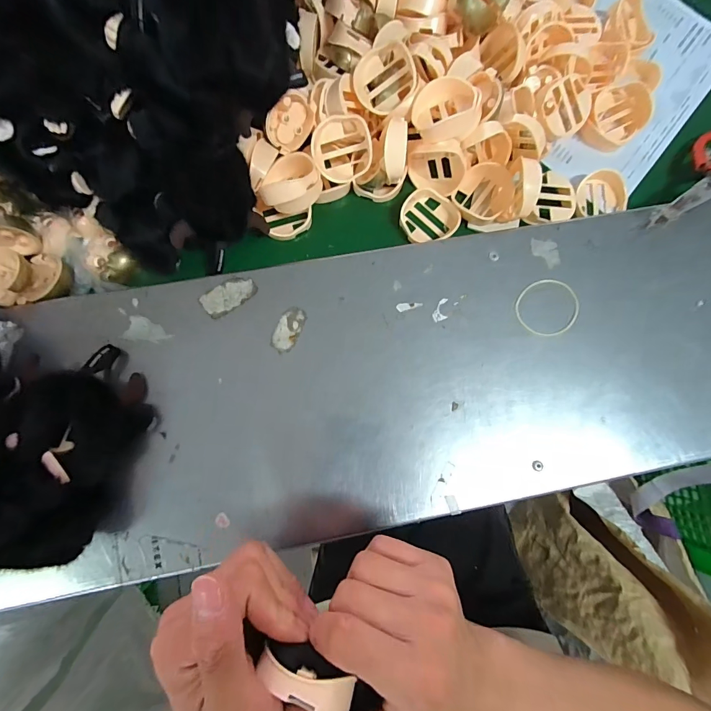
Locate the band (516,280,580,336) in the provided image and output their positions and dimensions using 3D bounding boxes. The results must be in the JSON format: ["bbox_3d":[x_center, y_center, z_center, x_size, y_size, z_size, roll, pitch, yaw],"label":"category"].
[{"bbox_3d":[0.176,-0.043,0.342,0.058,0.006,0.052,2,86,-3],"label":"band"}]

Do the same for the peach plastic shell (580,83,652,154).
[{"bbox_3d":[0.279,-0.254,0.400,0.052,0.034,0.063,35,81,3],"label":"peach plastic shell"}]

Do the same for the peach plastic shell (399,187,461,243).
[{"bbox_3d":[0.074,-0.138,0.377,0.058,0.015,0.053,7,81,-2],"label":"peach plastic shell"}]

